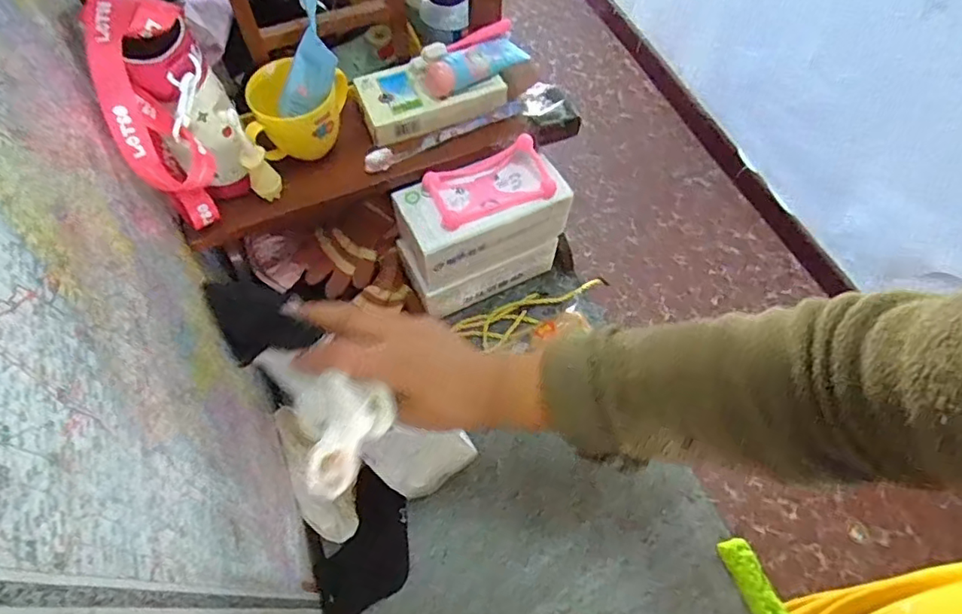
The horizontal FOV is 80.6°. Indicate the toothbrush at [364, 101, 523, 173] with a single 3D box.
[{"bbox_3d":[-0.037,-0.186,0.613,0.188,0.020,0.016,-26,65,-14],"label":"toothbrush"}]

